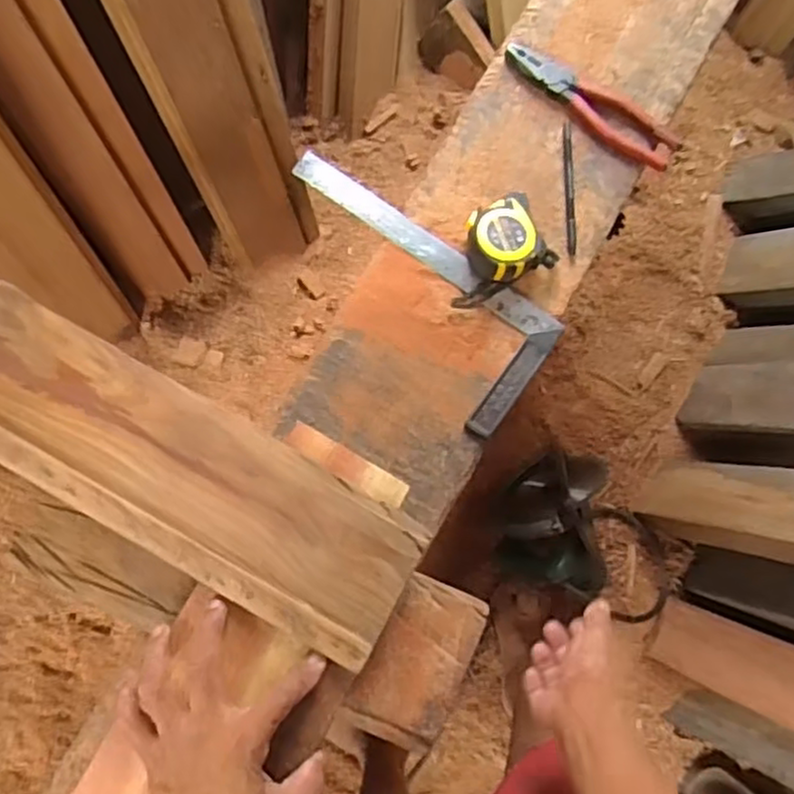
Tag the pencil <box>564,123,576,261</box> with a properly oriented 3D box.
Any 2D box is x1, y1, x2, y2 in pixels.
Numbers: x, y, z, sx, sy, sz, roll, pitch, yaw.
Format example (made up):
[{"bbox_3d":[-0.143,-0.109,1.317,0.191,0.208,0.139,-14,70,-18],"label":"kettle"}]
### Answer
[{"bbox_3d":[0.168,-0.201,0.703,0.009,0.005,0.136,1,83,-4],"label":"pencil"}]

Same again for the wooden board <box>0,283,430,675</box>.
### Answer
[{"bbox_3d":[-0.170,0.056,0.546,0.388,0.019,0.114,30,82,3],"label":"wooden board"}]

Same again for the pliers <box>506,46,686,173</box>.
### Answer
[{"bbox_3d":[0.193,-0.293,0.720,0.191,0.023,0.052,39,82,1],"label":"pliers"}]

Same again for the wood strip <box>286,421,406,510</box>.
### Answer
[{"bbox_3d":[-0.039,0.054,0.567,0.103,0.011,0.023,31,82,0],"label":"wood strip"}]

